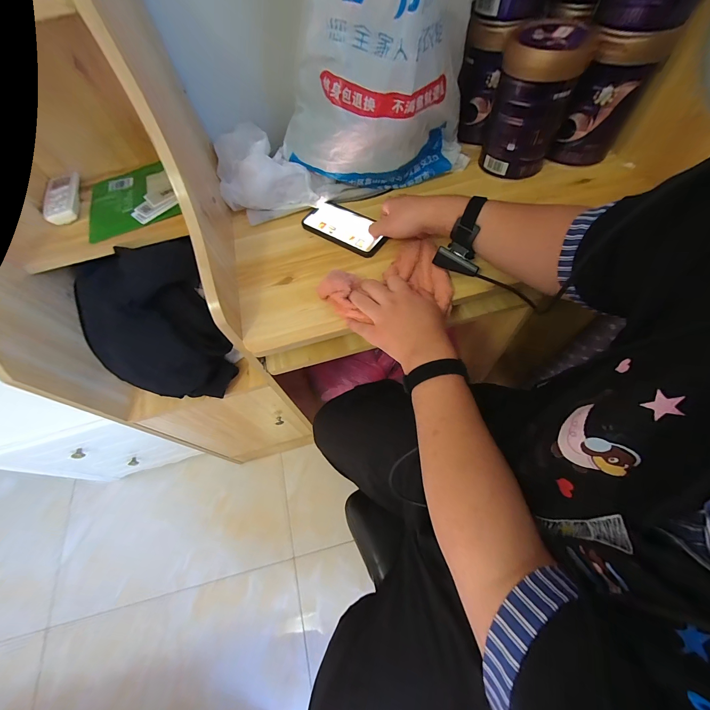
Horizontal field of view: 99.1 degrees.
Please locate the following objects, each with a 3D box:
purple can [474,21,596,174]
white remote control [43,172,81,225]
[{"bbox_3d":[0.319,-0.462,0.564,0.121,0.191,0.121,-1,65,3],"label":"purple can"},{"bbox_3d":[-0.538,-0.289,0.555,0.052,0.020,0.137,-21,66,-7],"label":"white remote control"}]

